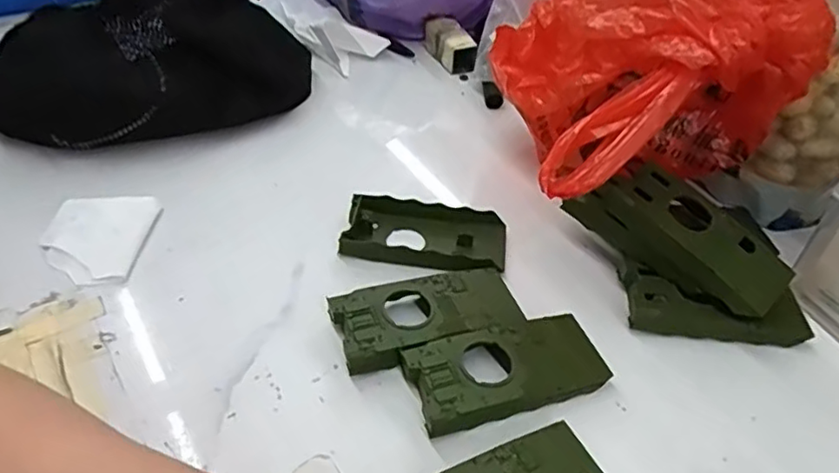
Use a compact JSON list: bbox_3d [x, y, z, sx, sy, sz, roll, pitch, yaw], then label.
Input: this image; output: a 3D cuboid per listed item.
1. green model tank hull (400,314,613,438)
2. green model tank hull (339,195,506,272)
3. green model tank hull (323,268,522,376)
[{"bbox_3d":[0.047,0.070,0.333,0.104,0.020,0.049,-13,46,-18],"label":"green model tank hull"},{"bbox_3d":[0.004,-0.001,0.406,0.100,0.018,0.054,9,43,4],"label":"green model tank hull"},{"bbox_3d":[0.005,0.044,0.356,0.103,0.019,0.047,-12,46,-17],"label":"green model tank hull"}]

